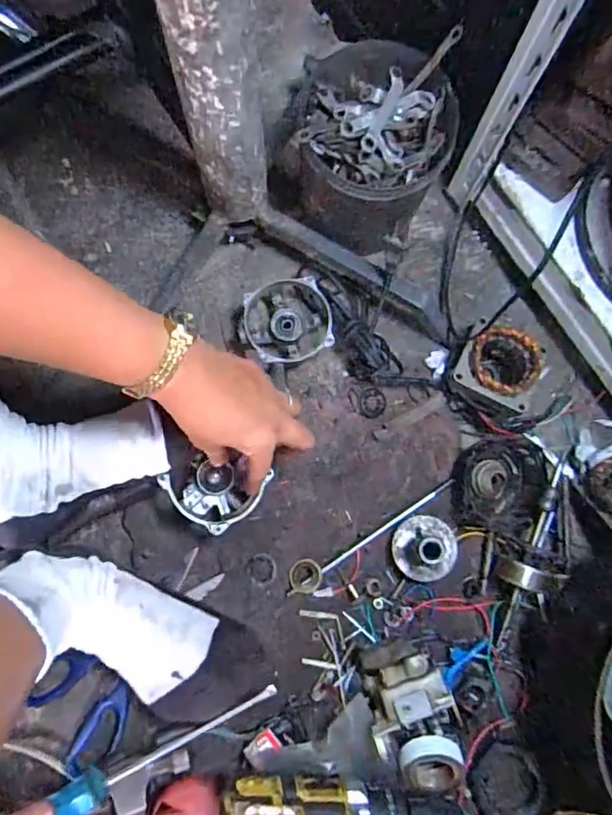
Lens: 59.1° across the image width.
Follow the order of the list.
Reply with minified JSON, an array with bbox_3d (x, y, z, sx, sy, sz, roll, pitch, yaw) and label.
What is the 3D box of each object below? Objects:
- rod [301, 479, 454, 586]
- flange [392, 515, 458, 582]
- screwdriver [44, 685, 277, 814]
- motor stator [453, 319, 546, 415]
[{"bbox_3d":[0.070,0.118,0.514,0.173,0.004,0.006,-32,80,-7],"label":"rod"},{"bbox_3d":[0.109,0.127,0.484,0.056,0.052,0.056,0,78,0],"label":"flange"},{"bbox_3d":[-0.121,0.271,0.417,0.209,0.027,0.023,-21,78,-20],"label":"screwdriver"},{"bbox_3d":[0.182,-0.037,0.523,0.073,0.055,0.073,24,79,5],"label":"motor stator"}]

